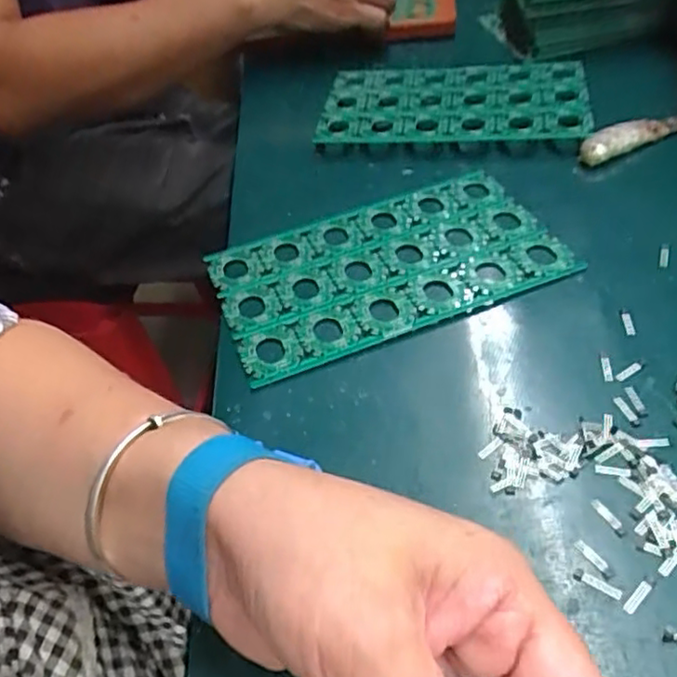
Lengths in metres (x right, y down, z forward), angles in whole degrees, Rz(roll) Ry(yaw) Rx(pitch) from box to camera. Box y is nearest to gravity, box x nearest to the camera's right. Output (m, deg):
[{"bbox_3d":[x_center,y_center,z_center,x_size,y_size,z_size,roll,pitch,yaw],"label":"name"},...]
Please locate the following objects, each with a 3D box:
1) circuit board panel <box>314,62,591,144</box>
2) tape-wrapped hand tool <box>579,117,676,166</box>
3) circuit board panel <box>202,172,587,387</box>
[{"bbox_3d":[0.092,-0.193,0.523,0.200,0.014,0.131,0,47,12],"label":"circuit board panel"},{"bbox_3d":[0.218,-0.149,0.466,0.109,0.017,0.020,-27,47,-14],"label":"tape-wrapped hand tool"},{"bbox_3d":[0.030,-0.045,0.396,0.204,0.007,0.119,-18,45,-11],"label":"circuit board panel"}]

